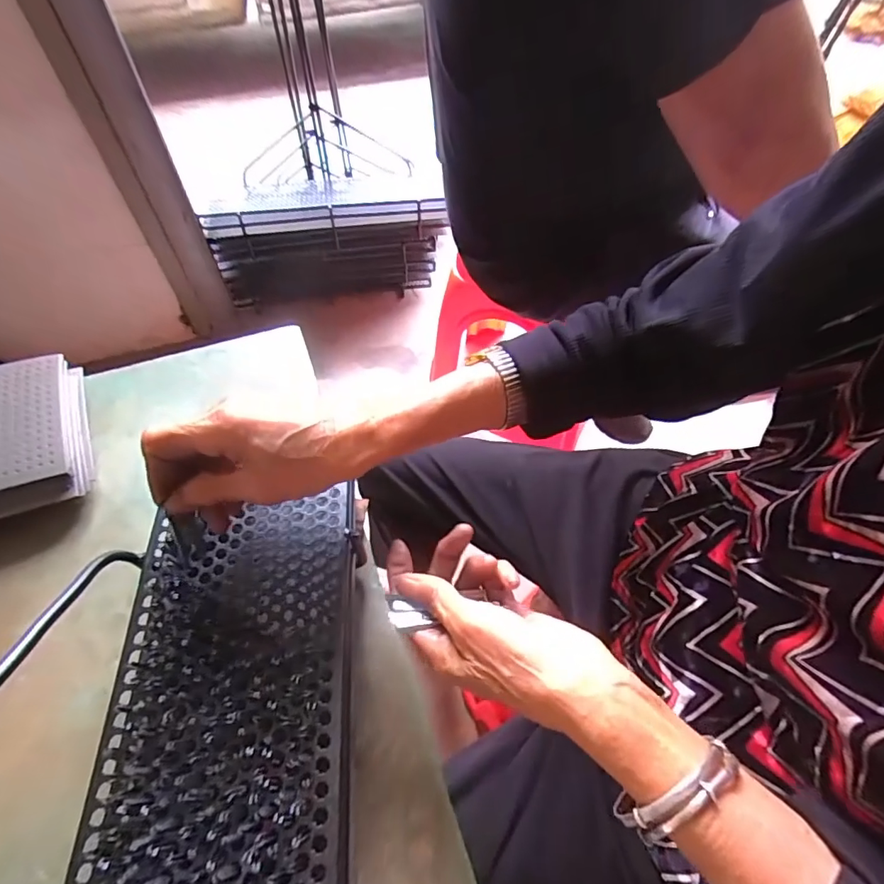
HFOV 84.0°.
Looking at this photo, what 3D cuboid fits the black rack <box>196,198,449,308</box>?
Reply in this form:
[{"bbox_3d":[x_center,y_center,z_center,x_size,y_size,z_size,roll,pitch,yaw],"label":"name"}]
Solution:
[{"bbox_3d":[-0.316,-0.522,1.396,0.597,0.321,0.110,-4,56,-3],"label":"black rack"}]

